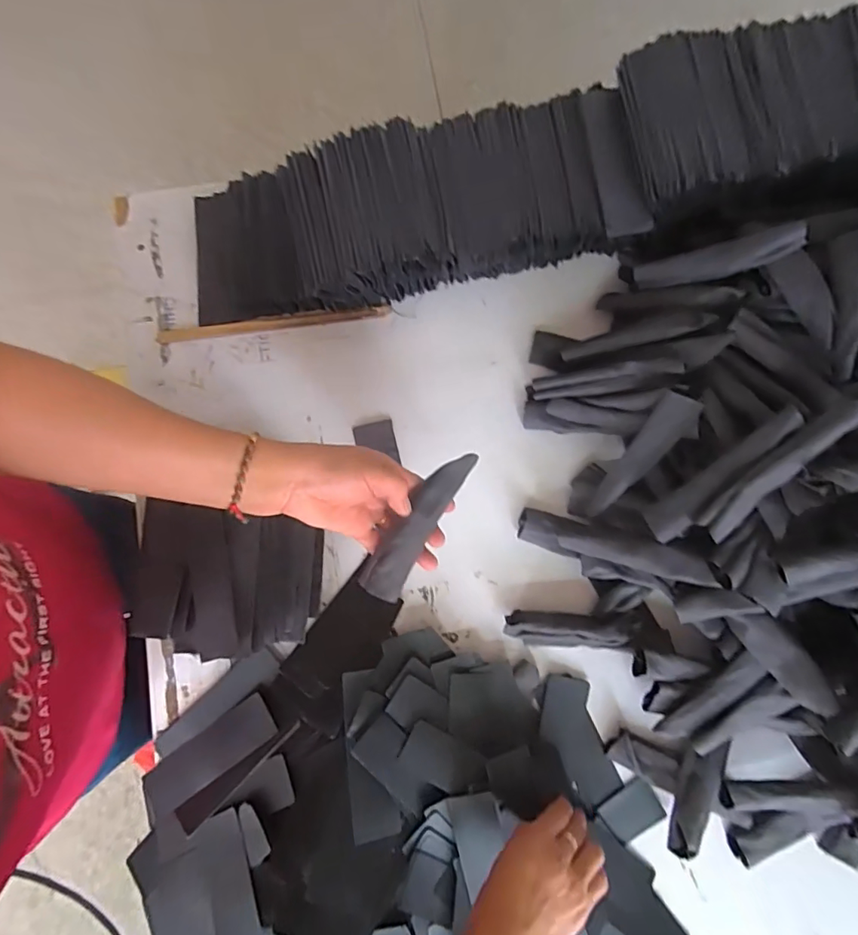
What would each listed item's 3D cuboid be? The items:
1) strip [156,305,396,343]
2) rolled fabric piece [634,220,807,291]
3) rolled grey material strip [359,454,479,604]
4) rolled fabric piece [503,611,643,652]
[{"bbox_3d":[-0.181,-0.168,0.602,0.267,0.010,0.017,-7,80,-2],"label":"strip"},{"bbox_3d":[0.278,-0.202,0.505,0.147,0.016,0.028,0,76,44],"label":"rolled fabric piece"},{"bbox_3d":[-0.007,0.047,0.454,0.039,0.020,0.149,34,78,5],"label":"rolled grey material strip"},{"bbox_3d":[0.147,0.168,0.529,0.133,0.037,0.035,1,80,-1],"label":"rolled fabric piece"}]

